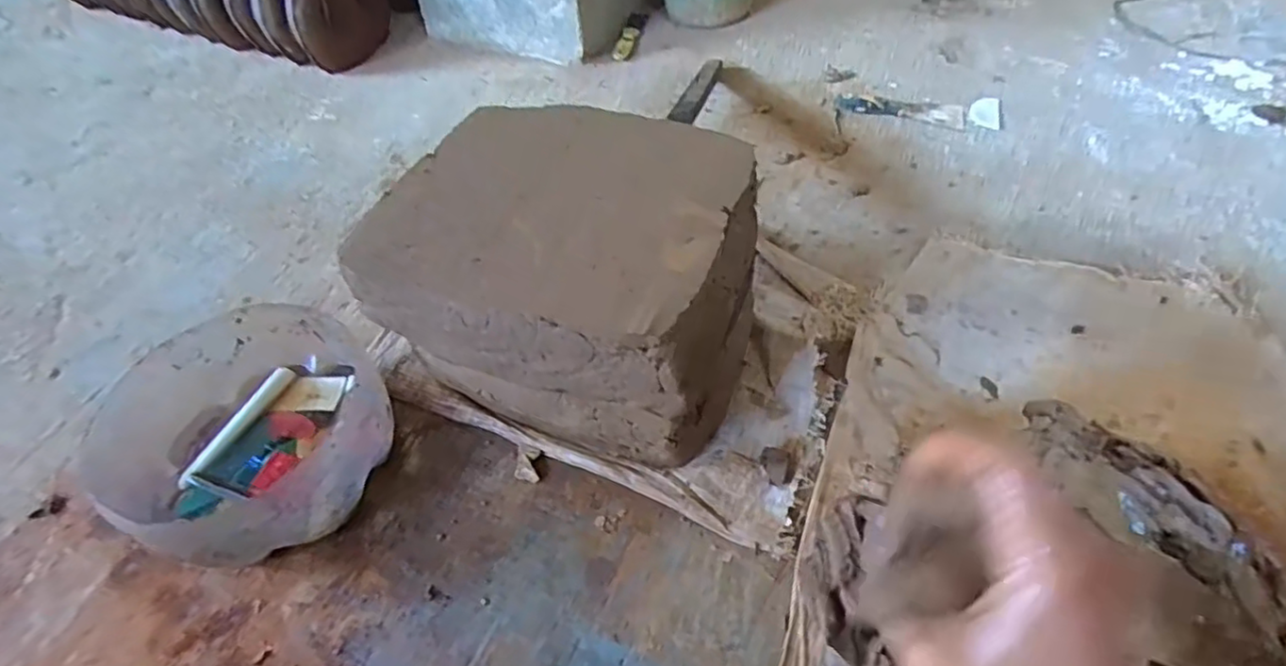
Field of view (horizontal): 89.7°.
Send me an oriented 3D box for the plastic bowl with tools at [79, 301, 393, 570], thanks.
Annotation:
[{"bbox_3d":[-0.377,0.101,0.637,0.257,0.130,0.236,-3,50,3],"label":"plastic bowl with tools"}]

